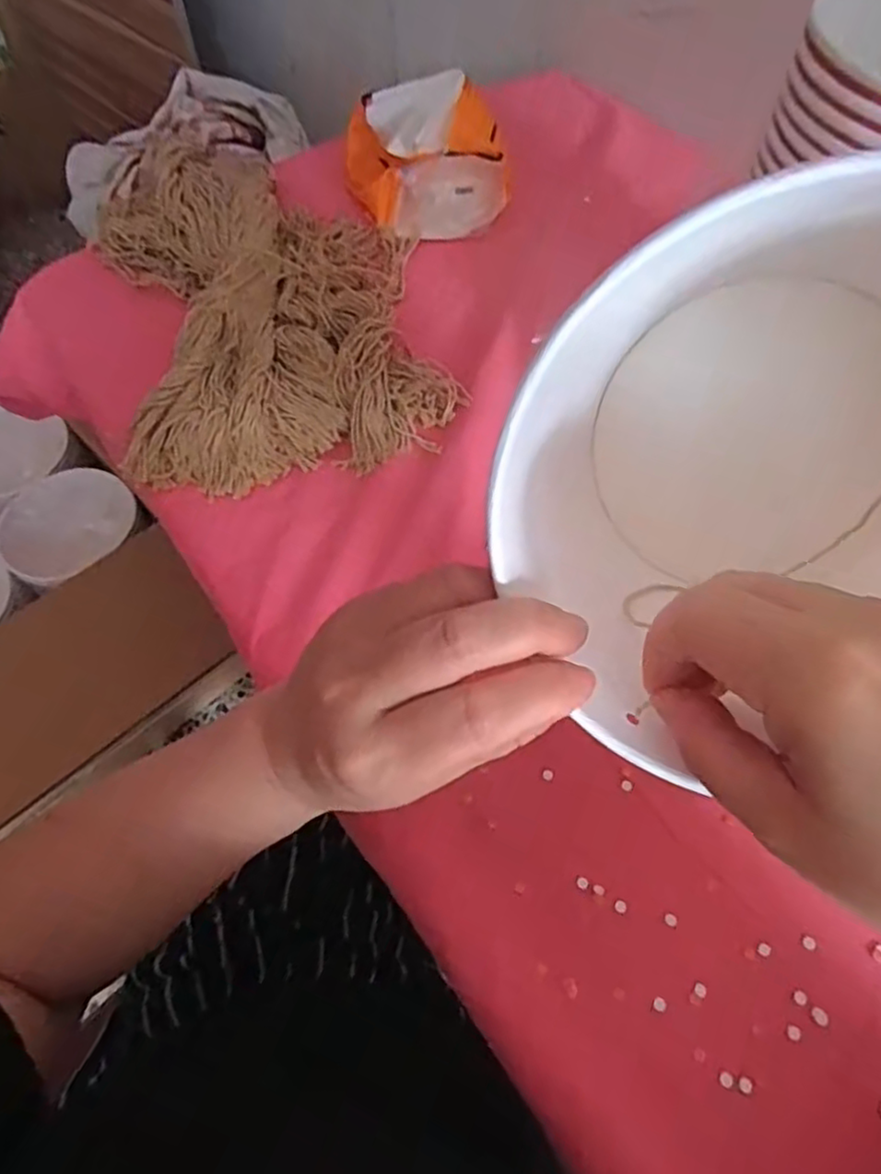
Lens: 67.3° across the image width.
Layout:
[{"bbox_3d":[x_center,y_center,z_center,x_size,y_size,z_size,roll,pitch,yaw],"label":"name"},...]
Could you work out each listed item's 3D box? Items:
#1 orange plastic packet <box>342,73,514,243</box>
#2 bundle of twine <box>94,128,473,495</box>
[{"bbox_3d":[-0.016,-0.365,0.549,0.120,0.072,0.133,-13,62,-5],"label":"orange plastic packet"},{"bbox_3d":[-0.131,-0.217,0.485,0.216,0.051,0.323,-17,62,-7],"label":"bundle of twine"}]

